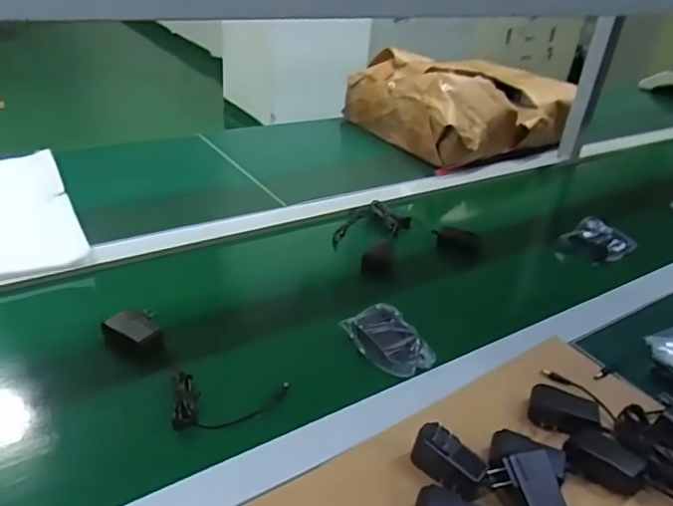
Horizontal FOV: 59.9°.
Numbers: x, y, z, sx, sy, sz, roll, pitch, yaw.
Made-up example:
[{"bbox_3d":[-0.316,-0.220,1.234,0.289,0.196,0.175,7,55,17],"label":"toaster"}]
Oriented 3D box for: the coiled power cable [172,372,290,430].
[{"bbox_3d":[-0.123,0.160,0.663,0.135,0.038,0.064,-9,34,-25],"label":"coiled power cable"}]

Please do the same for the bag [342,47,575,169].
[{"bbox_3d":[0.304,-0.373,1.484,0.436,0.178,0.387,-15,37,-33],"label":"bag"}]

